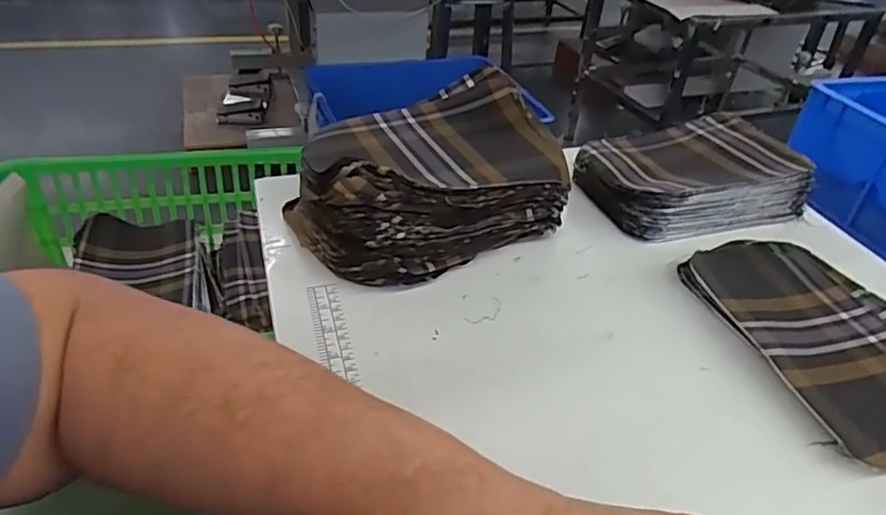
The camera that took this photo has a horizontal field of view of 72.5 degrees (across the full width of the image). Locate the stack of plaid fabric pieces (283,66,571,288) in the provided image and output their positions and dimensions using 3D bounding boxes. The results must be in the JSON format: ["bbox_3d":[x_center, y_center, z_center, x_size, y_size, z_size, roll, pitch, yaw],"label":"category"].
[{"bbox_3d":[-0.009,-0.068,0.507,0.222,0.093,0.144,-15,42,-25],"label":"stack of plaid fabric pieces"}]

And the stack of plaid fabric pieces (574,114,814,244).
[{"bbox_3d":[0.248,-0.086,0.600,0.214,0.045,0.139,-9,40,-18],"label":"stack of plaid fabric pieces"}]

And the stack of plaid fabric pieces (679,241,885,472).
[{"bbox_3d":[0.289,0.051,0.448,0.151,0.020,0.210,-10,40,-19],"label":"stack of plaid fabric pieces"}]

